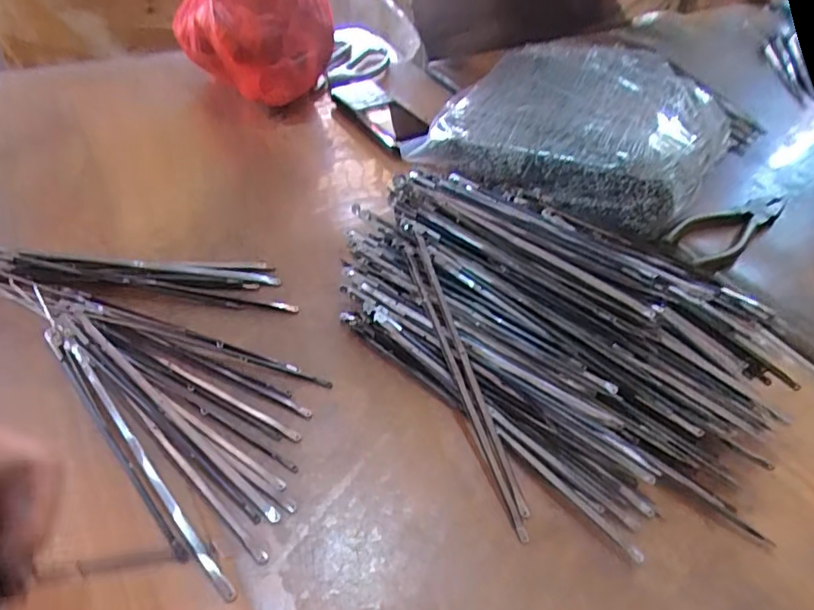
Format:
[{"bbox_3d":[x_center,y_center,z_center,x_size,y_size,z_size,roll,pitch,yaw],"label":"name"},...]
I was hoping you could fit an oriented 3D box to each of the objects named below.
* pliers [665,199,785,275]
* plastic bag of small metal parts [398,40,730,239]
[{"bbox_3d":[0.275,-0.067,0.453,0.155,0.014,0.048,-28,55,-28],"label":"pliers"},{"bbox_3d":[0.155,-0.163,0.490,0.234,0.060,0.246,29,50,20],"label":"plastic bag of small metal parts"}]

